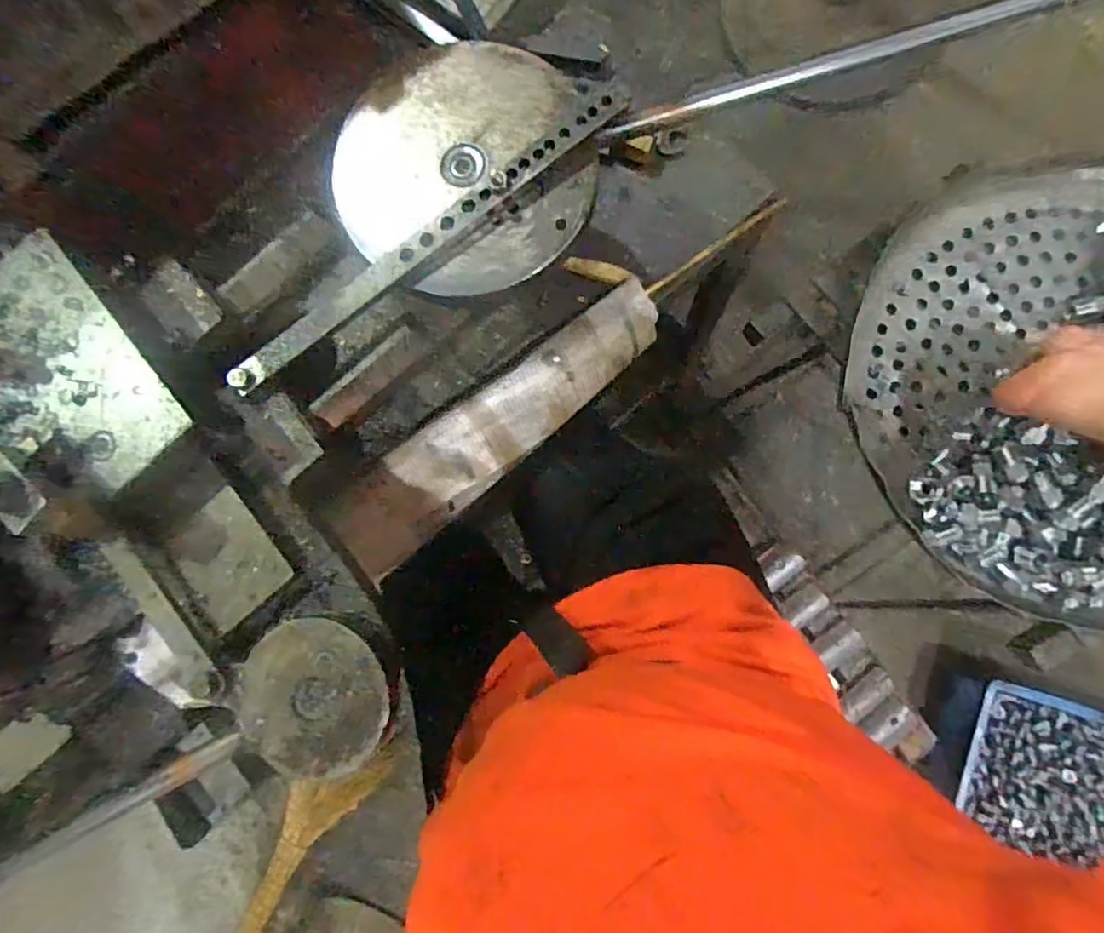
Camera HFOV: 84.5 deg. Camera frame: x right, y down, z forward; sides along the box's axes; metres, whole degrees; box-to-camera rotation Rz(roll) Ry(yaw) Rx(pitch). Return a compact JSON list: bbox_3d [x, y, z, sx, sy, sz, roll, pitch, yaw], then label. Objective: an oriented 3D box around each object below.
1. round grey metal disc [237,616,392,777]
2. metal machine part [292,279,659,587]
[{"bbox_3d":[-0.152,0.149,0.389,0.094,0.012,0.097,-1,84,6],"label":"round grey metal disc"},{"bbox_3d":[-0.059,-0.043,0.547,0.347,0.094,0.086,-40,82,1],"label":"metal machine part"}]

